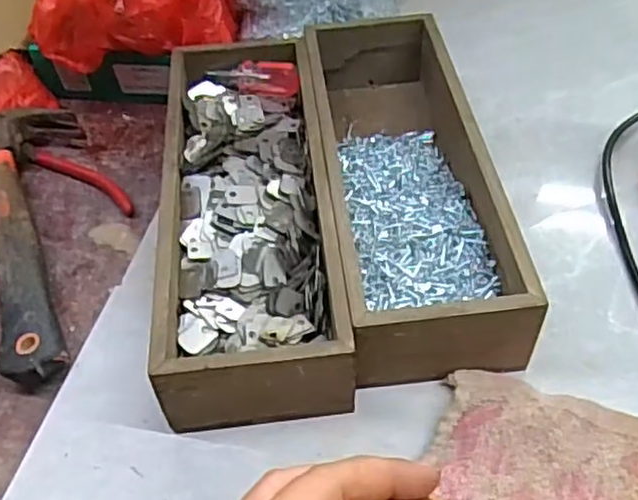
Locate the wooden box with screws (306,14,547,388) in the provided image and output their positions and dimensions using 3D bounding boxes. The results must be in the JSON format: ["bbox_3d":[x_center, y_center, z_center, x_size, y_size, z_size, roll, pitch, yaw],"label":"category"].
[{"bbox_3d":[0.054,-0.050,0.460,0.097,0.065,0.283,-7,49,-1],"label":"wooden box with screws"}]

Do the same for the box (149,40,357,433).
[{"bbox_3d":[-0.042,-0.026,0.445,0.100,0.070,0.286,-6,50,-2],"label":"box"}]

